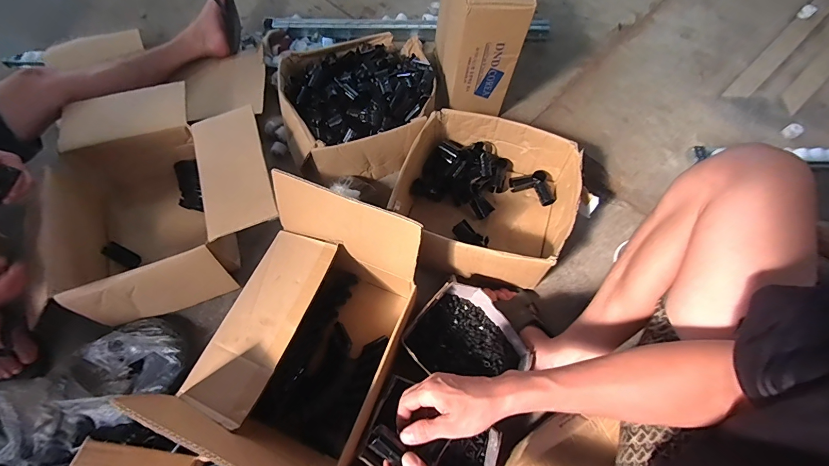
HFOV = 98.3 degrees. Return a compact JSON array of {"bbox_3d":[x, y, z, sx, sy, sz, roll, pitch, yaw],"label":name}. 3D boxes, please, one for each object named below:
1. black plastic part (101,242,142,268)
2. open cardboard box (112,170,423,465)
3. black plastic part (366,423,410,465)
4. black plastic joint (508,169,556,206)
[{"bbox_3d":[-0.640,0.050,0.787,0.107,0.023,0.033,24,69,10],"label":"black plastic part"},{"bbox_3d":[-0.169,0.148,0.594,0.282,0.250,0.366,21,69,9],"label":"open cardboard box"},{"bbox_3d":[-0.032,0.248,0.420,0.044,0.014,0.027,34,71,14],"label":"black plastic part"},{"bbox_3d":[0.272,-0.097,0.815,0.087,0.032,0.087,0,67,0],"label":"black plastic joint"}]

